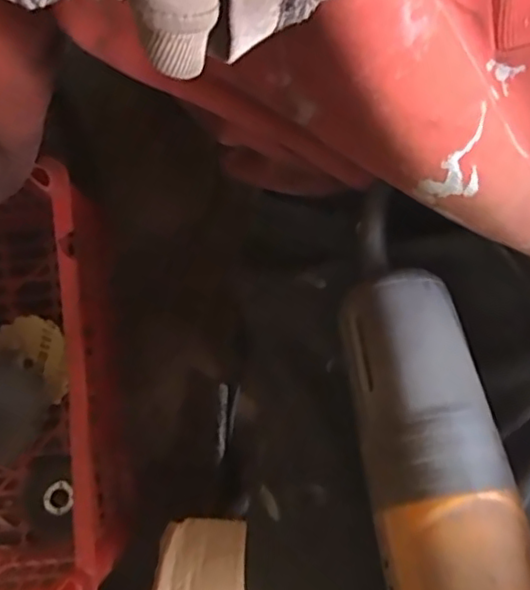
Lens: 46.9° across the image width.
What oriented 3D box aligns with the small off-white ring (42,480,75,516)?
[{"bbox_3d":[-0.183,0.180,0.541,0.028,0.009,0.028,-1,70,2],"label":"small off-white ring"}]

